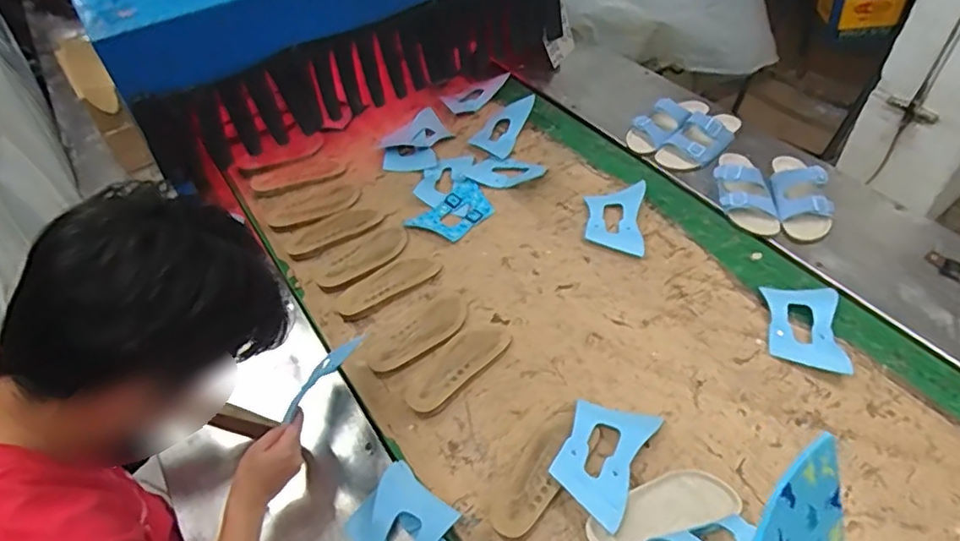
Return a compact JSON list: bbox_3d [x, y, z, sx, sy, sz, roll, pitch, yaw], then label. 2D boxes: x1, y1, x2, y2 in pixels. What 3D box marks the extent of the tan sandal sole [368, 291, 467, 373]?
[{"bbox_3d":[-0.100,0.110,1.010,0.079,0.009,0.202,31,56,28],"label":"tan sandal sole"}]

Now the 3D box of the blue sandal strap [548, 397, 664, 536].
[{"bbox_3d":[0.174,0.266,0.832,0.113,0.019,0.171,22,52,22],"label":"blue sandal strap"}]

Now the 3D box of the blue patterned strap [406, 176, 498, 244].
[{"bbox_3d":[-0.048,-0.121,1.214,0.112,0.010,0.182,37,60,25],"label":"blue patterned strap"}]

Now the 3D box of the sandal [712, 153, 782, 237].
[{"bbox_3d":[0.539,-0.170,1.186,0.106,0.053,0.233,-4,47,0],"label":"sandal"}]

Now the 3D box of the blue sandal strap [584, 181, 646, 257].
[{"bbox_3d":[0.271,-0.108,1.159,0.113,0.027,0.184,6,48,8],"label":"blue sandal strap"}]

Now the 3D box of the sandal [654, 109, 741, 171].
[{"bbox_3d":[0.503,-0.309,1.310,0.114,0.056,0.240,32,57,28],"label":"sandal"}]

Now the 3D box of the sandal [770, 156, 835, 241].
[{"bbox_3d":[0.651,-0.171,1.177,0.107,0.063,0.259,5,48,8],"label":"sandal"}]

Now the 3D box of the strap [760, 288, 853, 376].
[{"bbox_3d":[0.547,0.091,0.974,0.118,0.013,0.174,9,49,12],"label":"strap"}]

